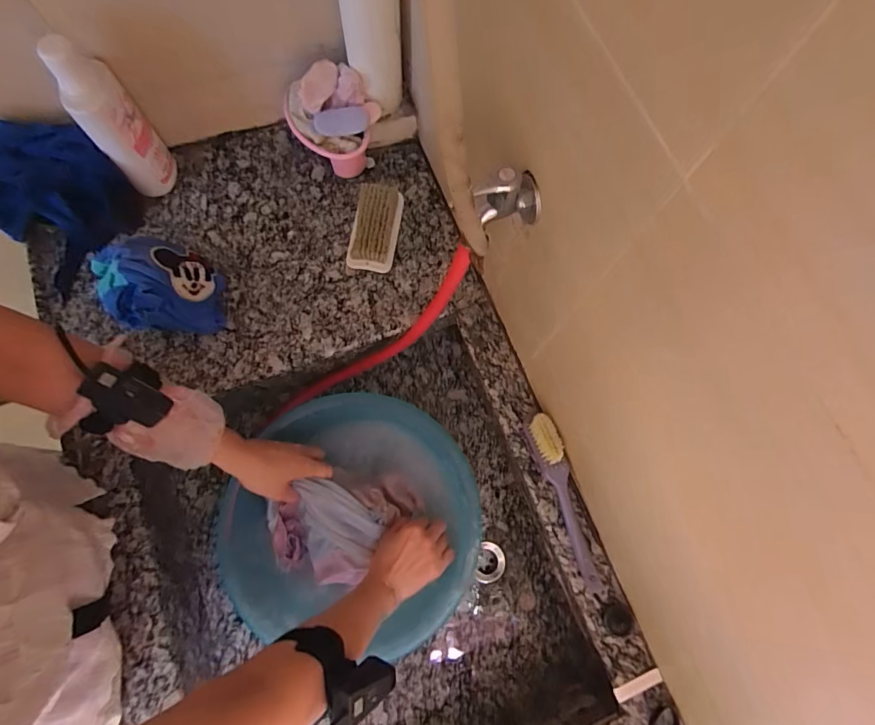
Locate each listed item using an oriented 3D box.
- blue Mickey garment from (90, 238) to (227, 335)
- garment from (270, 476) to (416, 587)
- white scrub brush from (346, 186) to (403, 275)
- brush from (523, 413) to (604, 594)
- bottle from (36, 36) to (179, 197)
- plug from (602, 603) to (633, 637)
[{"bbox_3d":[-0.366,-0.098,0.589,0.152,0.103,0.099,5,75,-2],"label":"blue Mickey garment"},{"bbox_3d":[-0.136,0.241,0.643,0.213,0.122,0.137,-6,74,-3],"label":"garment"},{"bbox_3d":[-0.095,-0.203,0.670,0.069,0.042,0.131,6,75,-1],"label":"white scrub brush"},{"bbox_3d":[0.166,0.173,0.573,0.030,0.044,0.225,-18,76,-7],"label":"brush"},{"bbox_3d":[-0.418,-0.308,0.590,0.068,0.209,0.065,-37,80,-11],"label":"bottle"},{"bbox_3d":[0.223,0.318,0.554,0.036,0.008,0.034,0,74,-1],"label":"plug"}]

